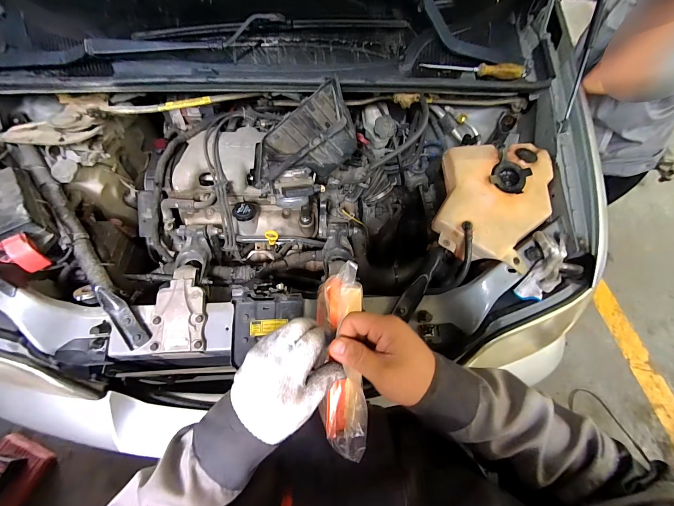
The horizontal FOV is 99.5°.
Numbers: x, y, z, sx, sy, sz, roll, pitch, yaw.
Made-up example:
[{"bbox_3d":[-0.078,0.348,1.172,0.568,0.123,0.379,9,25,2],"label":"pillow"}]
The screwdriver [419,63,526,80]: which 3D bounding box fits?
[{"bbox_3d":[0.348,-0.467,0.723,0.266,0.024,0.027,4,61,-1],"label":"screwdriver"}]

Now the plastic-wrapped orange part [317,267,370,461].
[{"bbox_3d":[0.007,0.114,0.324,0.053,0.043,0.196,-1,80,-4],"label":"plastic-wrapped orange part"}]

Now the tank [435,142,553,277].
[{"bbox_3d":[0.366,-0.121,0.697,0.254,0.120,0.310,15,80,-1],"label":"tank"}]

